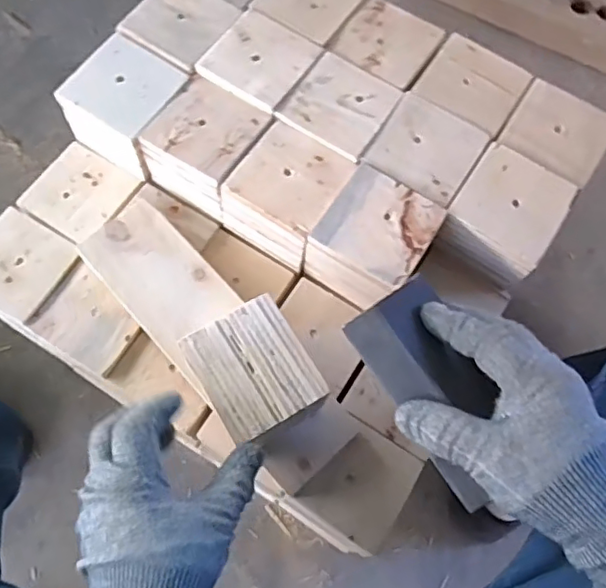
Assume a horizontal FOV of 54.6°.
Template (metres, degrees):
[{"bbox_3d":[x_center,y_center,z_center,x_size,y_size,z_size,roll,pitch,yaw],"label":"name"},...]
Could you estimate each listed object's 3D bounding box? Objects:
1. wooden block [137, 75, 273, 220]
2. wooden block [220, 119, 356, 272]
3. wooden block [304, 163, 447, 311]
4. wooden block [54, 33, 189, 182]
[{"bbox_3d":[-0.093,-0.142,0.577,0.095,0.075,0.095,32,73,9],"label":"wooden block"},{"bbox_3d":[-0.013,-0.093,0.562,0.093,0.075,0.097,32,73,9],"label":"wooden block"},{"bbox_3d":[0.064,-0.045,0.547,0.090,0.080,0.097,36,73,11],"label":"wooden block"},{"bbox_3d":[-0.174,-0.185,0.589,0.099,0.067,0.097,34,73,10],"label":"wooden block"}]

